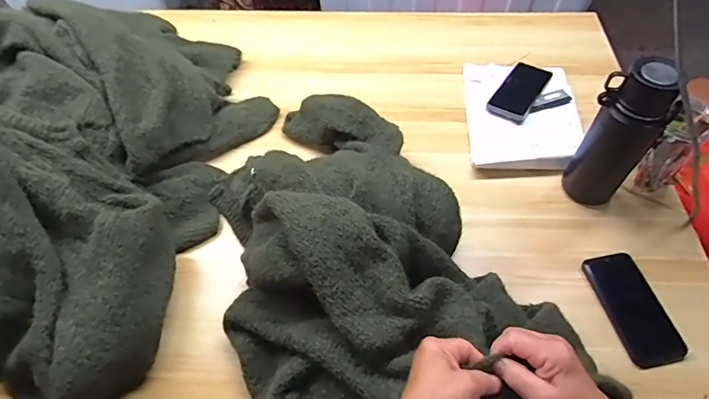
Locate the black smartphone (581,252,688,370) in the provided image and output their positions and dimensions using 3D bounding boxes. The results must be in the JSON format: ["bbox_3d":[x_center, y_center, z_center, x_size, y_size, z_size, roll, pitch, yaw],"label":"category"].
[{"bbox_3d":[0.404,0.153,0.651,0.083,0.014,0.162,-11,54,-6],"label":"black smartphone"}]

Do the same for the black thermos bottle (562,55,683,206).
[{"bbox_3d":[0.395,-0.100,0.668,0.085,0.232,0.081,37,63,26],"label":"black thermos bottle"}]

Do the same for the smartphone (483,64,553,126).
[{"bbox_3d":[0.331,-0.221,0.899,0.075,0.016,0.176,28,59,21],"label":"smartphone"}]

